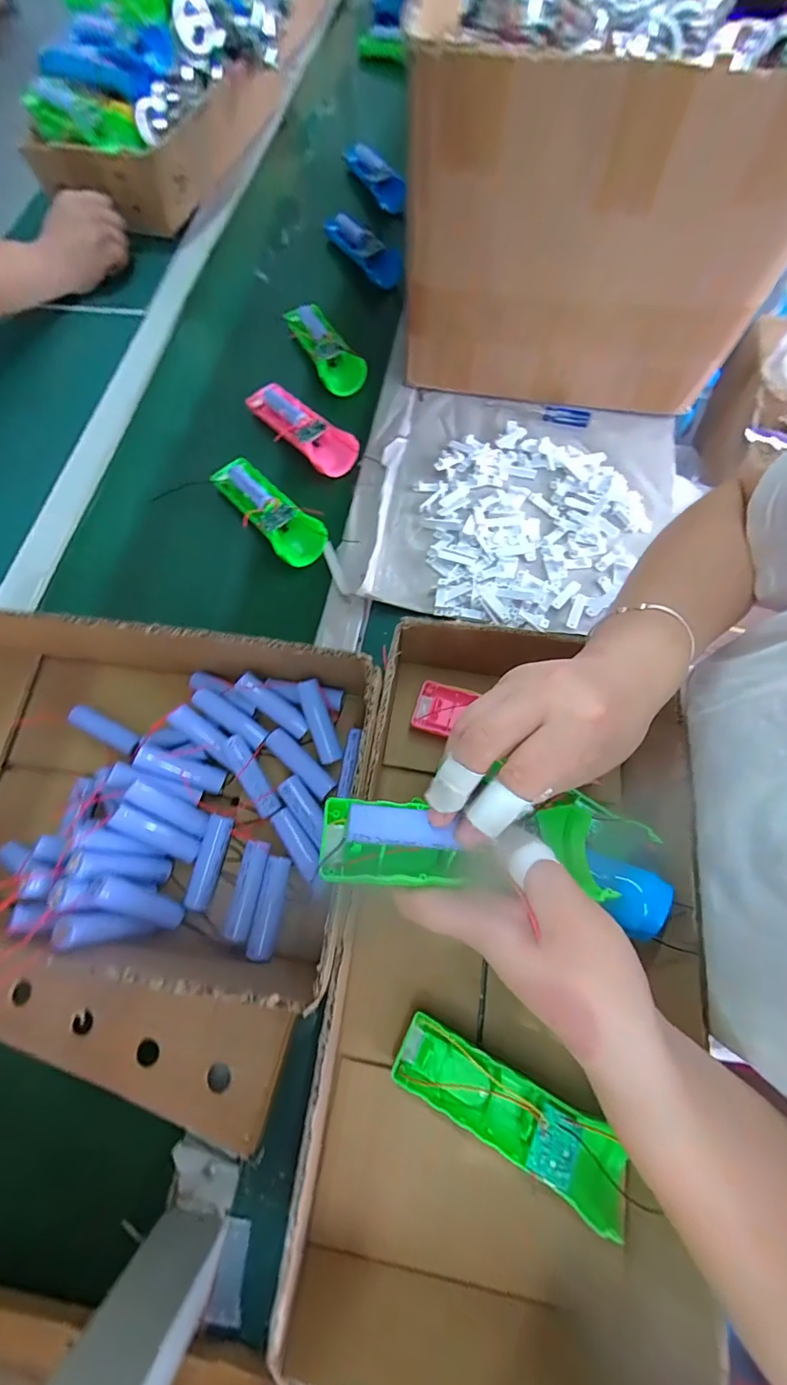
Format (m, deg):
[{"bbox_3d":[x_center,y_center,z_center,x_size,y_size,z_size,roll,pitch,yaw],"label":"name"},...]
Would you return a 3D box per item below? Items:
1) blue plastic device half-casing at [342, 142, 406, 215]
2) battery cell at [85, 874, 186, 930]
[{"bbox_3d":[-0.028,-0.779,0.673,0.038,0.033,0.142,-27,74,-9],"label":"blue plastic device half-casing"},{"bbox_3d":[-0.175,0.144,0.306,0.016,0.071,0.017,23,68,47],"label":"battery cell"}]

